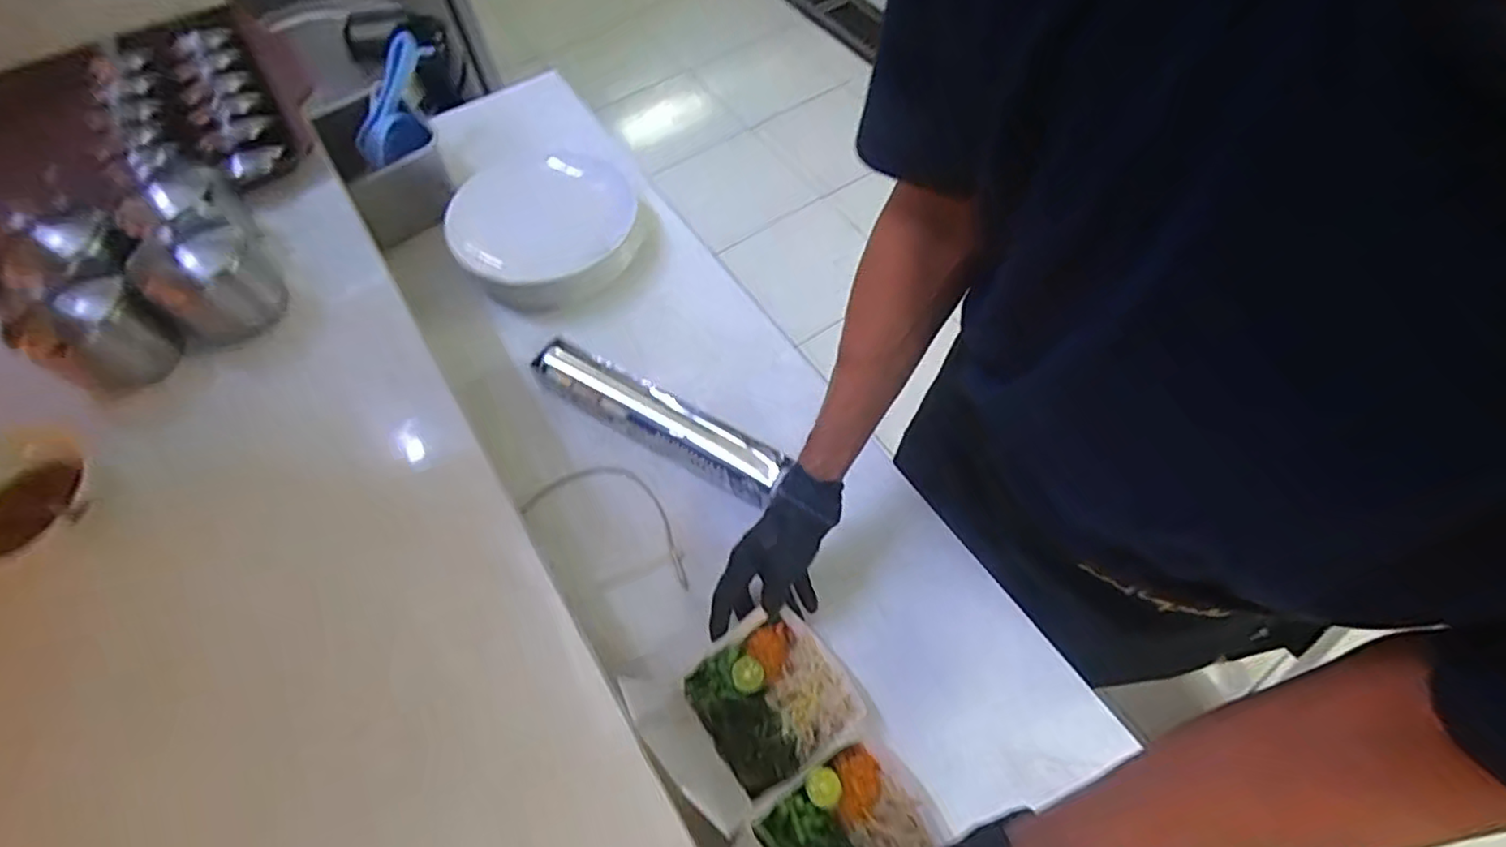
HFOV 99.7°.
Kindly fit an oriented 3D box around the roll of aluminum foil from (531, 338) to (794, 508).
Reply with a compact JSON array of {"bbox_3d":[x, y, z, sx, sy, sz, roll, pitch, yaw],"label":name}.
[{"bbox_3d":[-0.108,-0.002,0.709,0.308,0.053,0.060,27,61,17],"label":"roll of aluminum foil"}]

